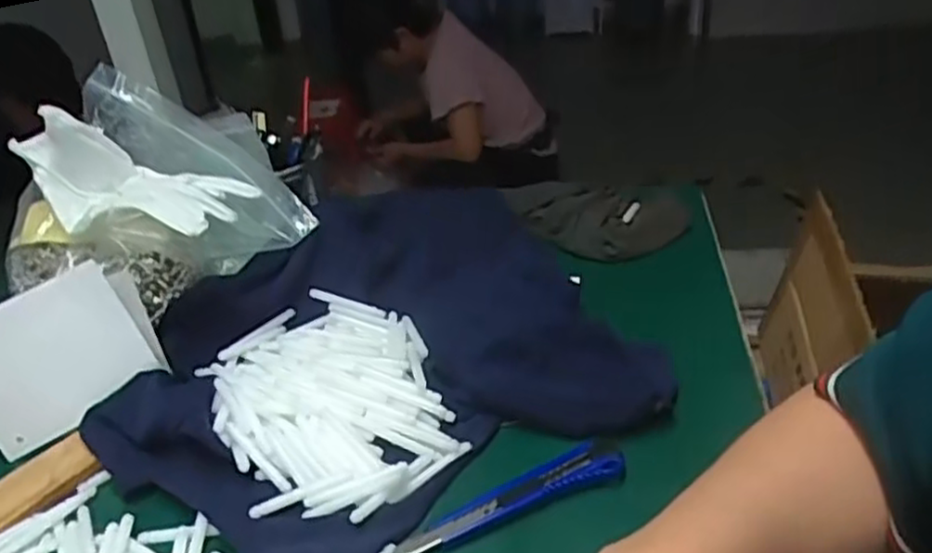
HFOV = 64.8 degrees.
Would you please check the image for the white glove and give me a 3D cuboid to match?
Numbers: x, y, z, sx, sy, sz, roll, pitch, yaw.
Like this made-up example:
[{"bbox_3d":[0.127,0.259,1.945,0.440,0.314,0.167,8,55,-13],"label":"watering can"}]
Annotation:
[{"bbox_3d":[-0.231,-0.071,0.493,0.152,0.057,0.091,7,33,20],"label":"white glove"}]

